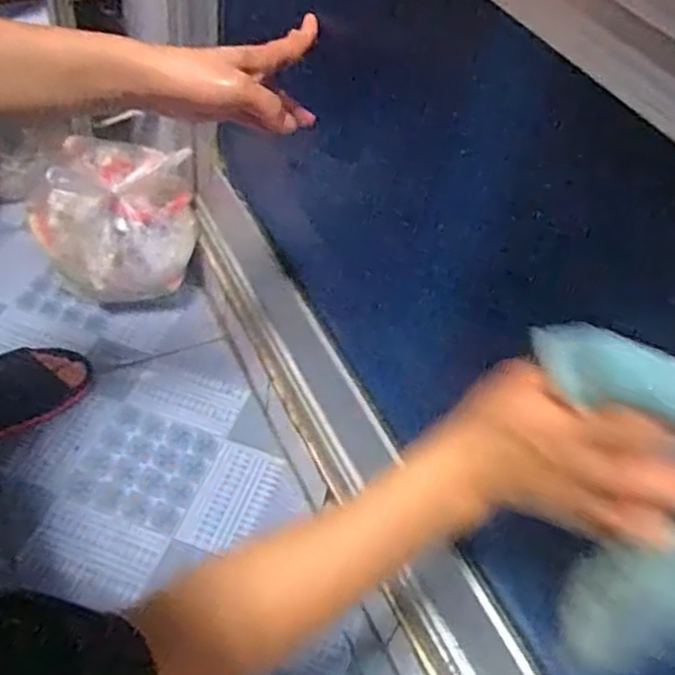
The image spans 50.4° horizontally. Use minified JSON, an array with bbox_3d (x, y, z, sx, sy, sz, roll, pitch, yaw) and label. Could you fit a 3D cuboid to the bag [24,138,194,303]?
[{"bbox_3d":[-0.288,-0.152,0.915,0.196,0.160,0.208,-12,50,-19],"label":"bag"}]

